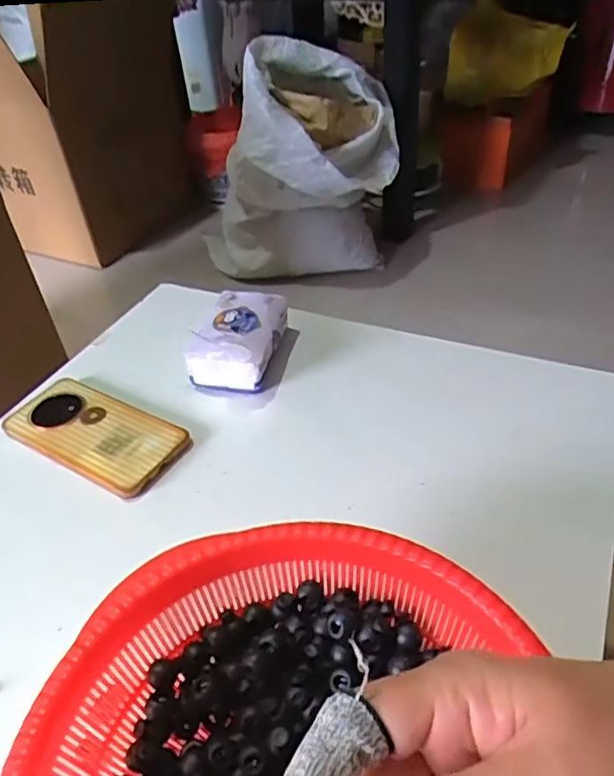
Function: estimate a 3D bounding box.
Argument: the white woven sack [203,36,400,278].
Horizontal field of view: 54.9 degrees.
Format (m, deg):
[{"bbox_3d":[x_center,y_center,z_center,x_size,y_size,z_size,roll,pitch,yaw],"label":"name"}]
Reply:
[{"bbox_3d":[-0.009,-0.568,1.555,0.406,0.577,0.373,-26,44,-23],"label":"white woven sack"}]

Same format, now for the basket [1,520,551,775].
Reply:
[{"bbox_3d":[-0.008,0.181,0.264,0.218,0.092,0.220,-3,40,3],"label":"basket"}]

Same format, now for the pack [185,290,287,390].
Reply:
[{"bbox_3d":[-0.064,-0.045,0.572,0.071,0.055,0.100,5,41,12],"label":"pack"}]

